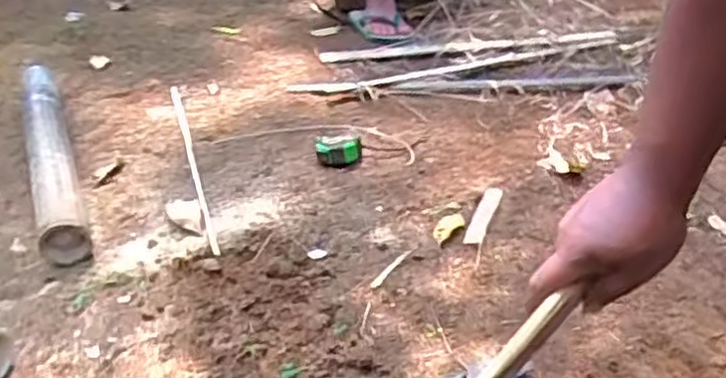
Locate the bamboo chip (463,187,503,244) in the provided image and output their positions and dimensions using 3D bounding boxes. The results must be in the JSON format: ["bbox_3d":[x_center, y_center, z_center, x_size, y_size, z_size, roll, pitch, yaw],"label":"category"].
[{"bbox_3d":[0.176,0.036,1.011,0.028,0.008,0.142,10,32,21],"label":"bamboo chip"}]

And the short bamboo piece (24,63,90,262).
[{"bbox_3d":[-0.547,-0.072,1.206,0.068,0.080,0.653,-16,32,-20],"label":"short bamboo piece"}]

